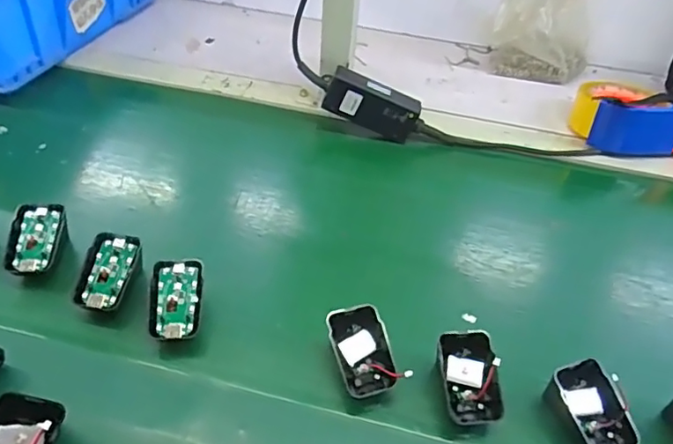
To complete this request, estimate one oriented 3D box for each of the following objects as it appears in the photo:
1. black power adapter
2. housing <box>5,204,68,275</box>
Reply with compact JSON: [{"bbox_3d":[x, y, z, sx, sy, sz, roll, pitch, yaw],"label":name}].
[{"bbox_3d":[0.044,-0.141,0.668,0.117,0.055,0.028,23,43,-10],"label":"black power adapter"},{"bbox_3d":[-0.275,0.022,0.504,0.044,0.043,0.068,-2,47,-6],"label":"housing"}]

